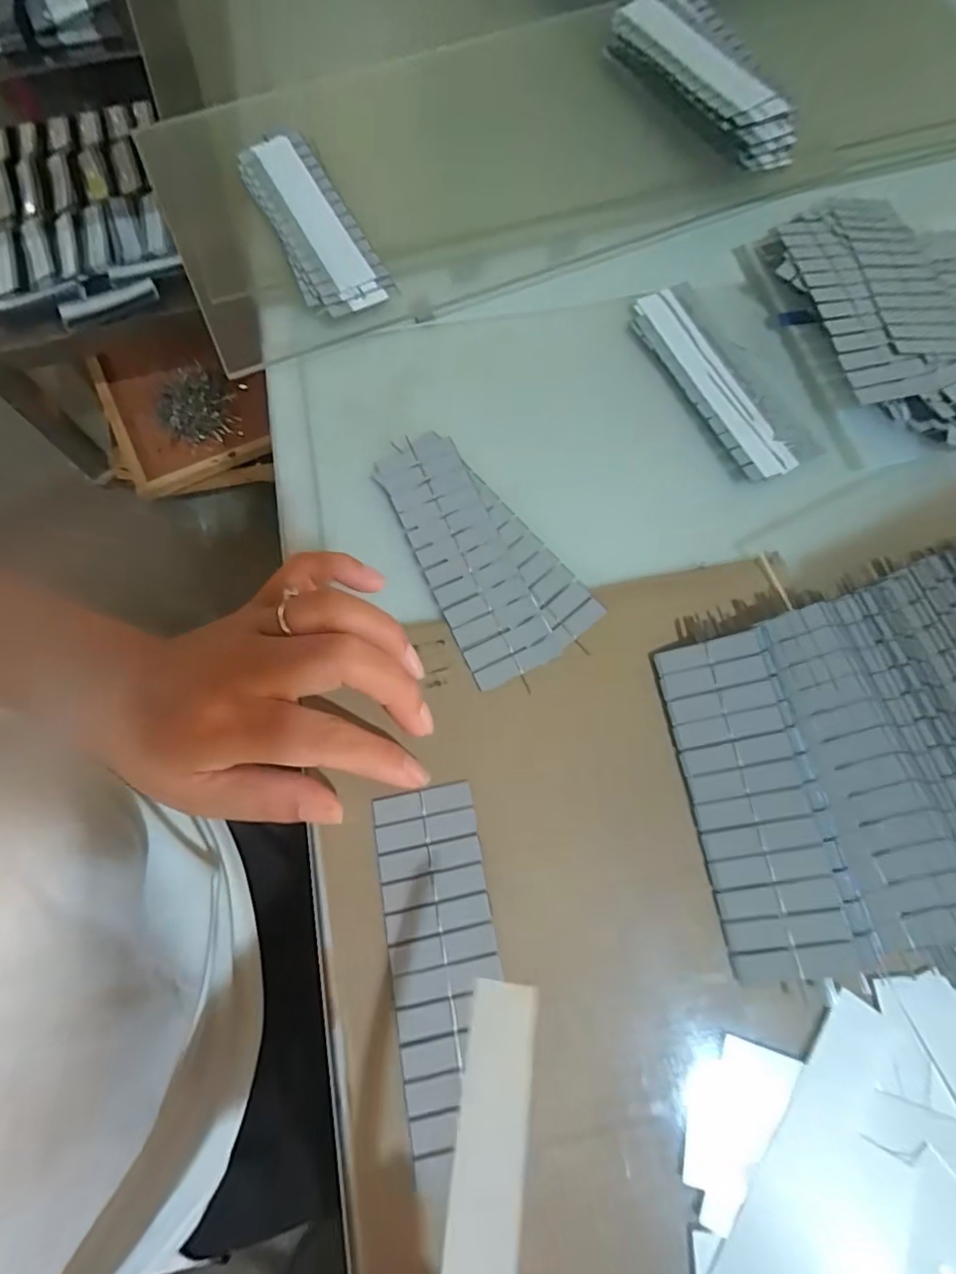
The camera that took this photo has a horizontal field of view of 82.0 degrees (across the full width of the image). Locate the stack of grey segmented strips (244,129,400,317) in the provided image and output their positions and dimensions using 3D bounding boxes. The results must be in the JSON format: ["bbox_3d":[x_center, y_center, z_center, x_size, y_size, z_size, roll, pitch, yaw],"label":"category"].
[{"bbox_3d":[-0.092,-0.230,0.307,0.043,0.014,0.133,-25,72,-8],"label":"stack of grey segmented strips"}]

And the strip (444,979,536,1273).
[{"bbox_3d":[0.001,0.146,0.126,0.017,0.013,0.112,5,65,2],"label":"strip"}]

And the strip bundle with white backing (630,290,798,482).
[{"bbox_3d":[0.121,-0.136,0.292,0.033,0.004,0.127,-21,72,-7],"label":"strip bundle with white backing"}]

